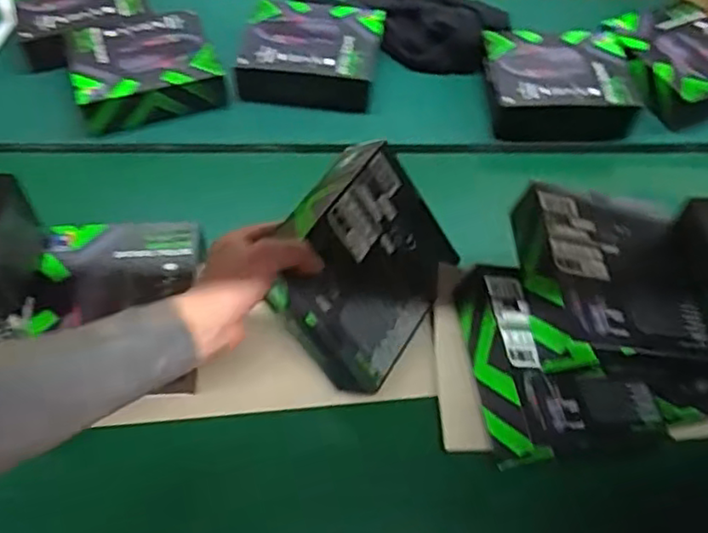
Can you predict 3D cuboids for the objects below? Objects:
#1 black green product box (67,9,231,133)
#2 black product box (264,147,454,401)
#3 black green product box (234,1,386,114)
[{"bbox_3d":[-0.280,-0.265,0.875,0.183,0.048,0.156,-18,59,-13],"label":"black green product box"},{"bbox_3d":[0.010,0.002,0.605,0.041,0.162,0.182,-4,43,48],"label":"black product box"},{"bbox_3d":[-0.058,-0.294,0.909,0.180,0.060,0.166,7,57,3],"label":"black green product box"}]

